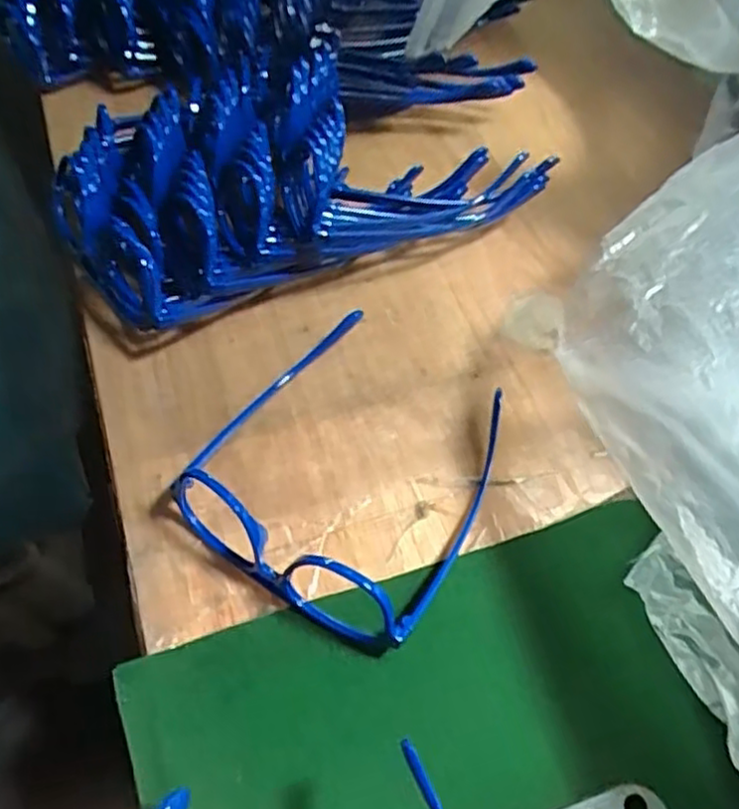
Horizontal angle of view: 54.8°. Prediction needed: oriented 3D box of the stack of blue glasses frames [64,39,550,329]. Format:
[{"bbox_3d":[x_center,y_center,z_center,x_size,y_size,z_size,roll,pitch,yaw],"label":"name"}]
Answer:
[{"bbox_3d":[-0.037,-0.144,0.406,0.274,0.066,0.147,-20,63,-11],"label":"stack of blue glasses frames"}]

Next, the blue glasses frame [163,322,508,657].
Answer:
[{"bbox_3d":[-0.011,0.023,0.329,0.130,0.038,0.145,28,63,15],"label":"blue glasses frame"}]

